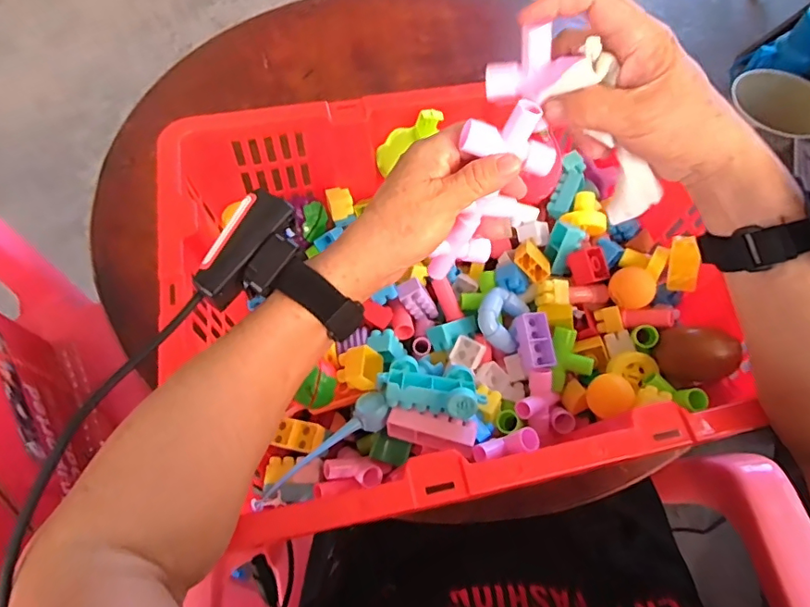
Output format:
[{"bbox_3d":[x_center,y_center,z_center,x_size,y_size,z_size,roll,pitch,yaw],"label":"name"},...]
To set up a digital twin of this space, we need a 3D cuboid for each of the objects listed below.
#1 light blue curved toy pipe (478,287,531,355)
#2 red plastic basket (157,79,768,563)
[{"bbox_3d":[0.089,0.012,0.472,0.043,0.021,0.058,19,61,7],"label":"light blue curved toy pipe"},{"bbox_3d":[0.033,-0.009,0.461,0.438,0.134,0.356,-9,62,-9],"label":"red plastic basket"}]

